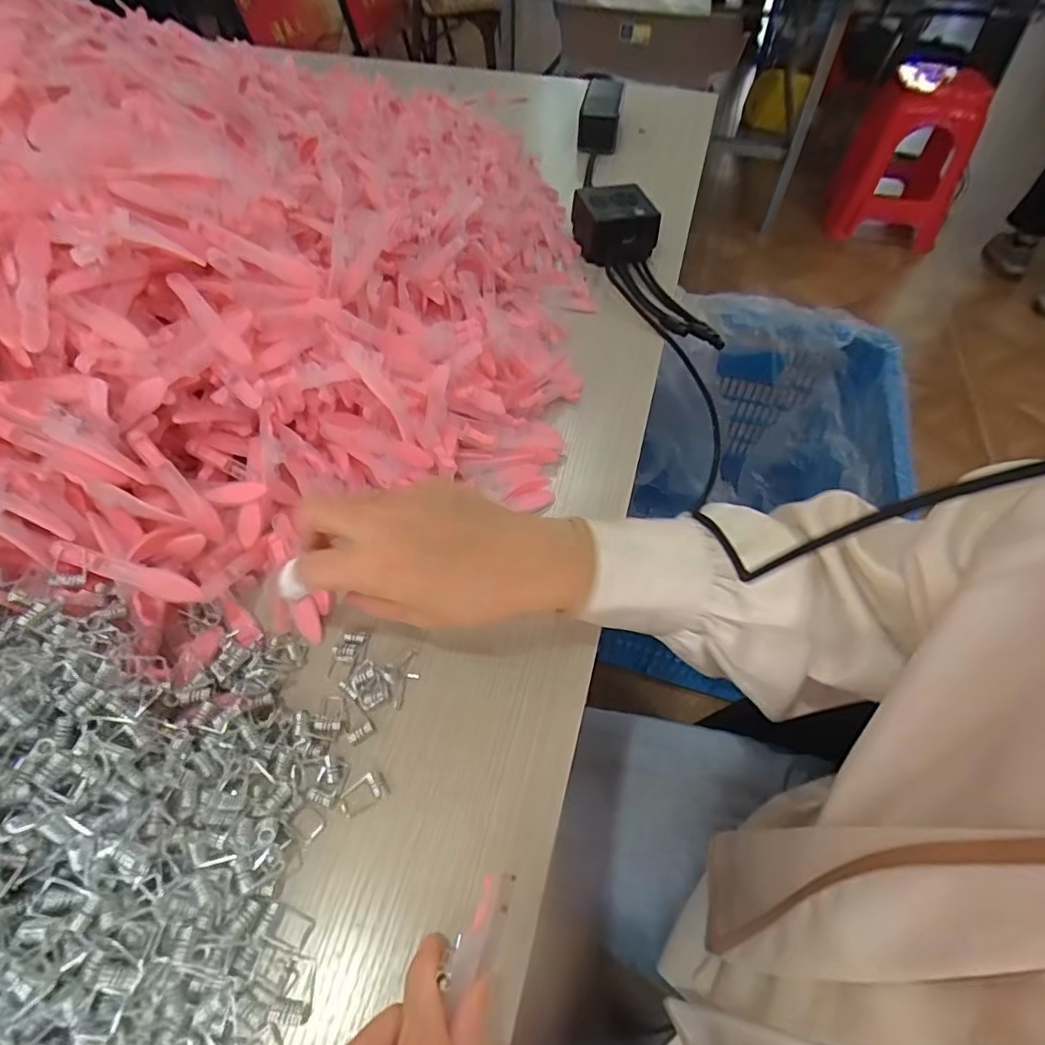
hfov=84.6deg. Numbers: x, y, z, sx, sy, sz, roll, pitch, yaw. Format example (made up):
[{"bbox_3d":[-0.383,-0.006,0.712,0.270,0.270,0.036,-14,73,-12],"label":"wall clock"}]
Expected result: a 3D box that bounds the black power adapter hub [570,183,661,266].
[{"bbox_3d":[0.100,-0.324,0.621,0.078,0.045,0.084,-6,53,-6],"label":"black power adapter hub"}]

